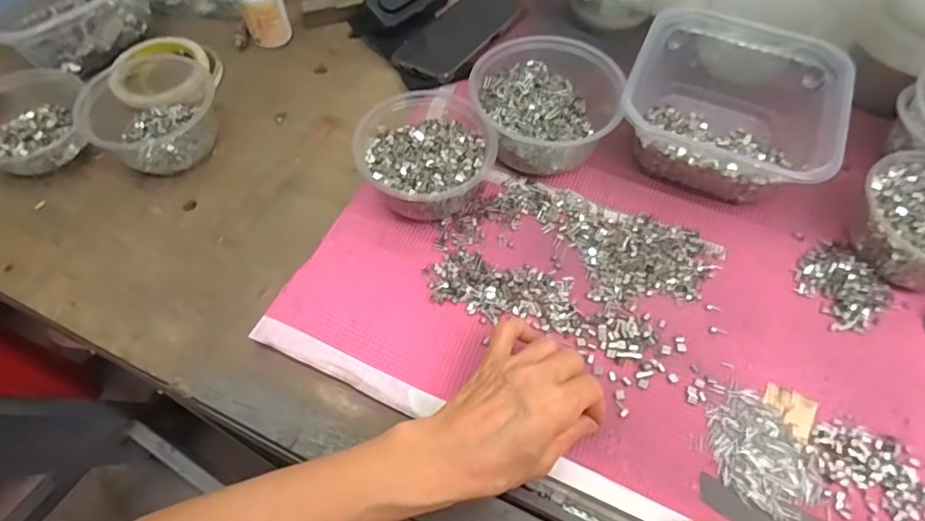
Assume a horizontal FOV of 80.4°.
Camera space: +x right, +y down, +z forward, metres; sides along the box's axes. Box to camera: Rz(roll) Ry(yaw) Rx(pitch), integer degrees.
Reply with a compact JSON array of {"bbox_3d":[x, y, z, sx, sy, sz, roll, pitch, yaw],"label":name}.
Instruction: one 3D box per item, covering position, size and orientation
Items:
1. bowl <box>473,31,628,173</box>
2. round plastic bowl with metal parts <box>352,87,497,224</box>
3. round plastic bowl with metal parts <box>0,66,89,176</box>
[{"bbox_3d":[0.078,-0.142,0.501,0.131,0.064,0.122,1,58,-1],"label":"bowl"},{"bbox_3d":[-0.035,-0.089,0.475,0.112,0.057,0.123,-21,62,-12],"label":"round plastic bowl with metal parts"},{"bbox_3d":[-0.405,-0.125,0.504,0.113,0.050,0.114,1,58,-1],"label":"round plastic bowl with metal parts"}]

